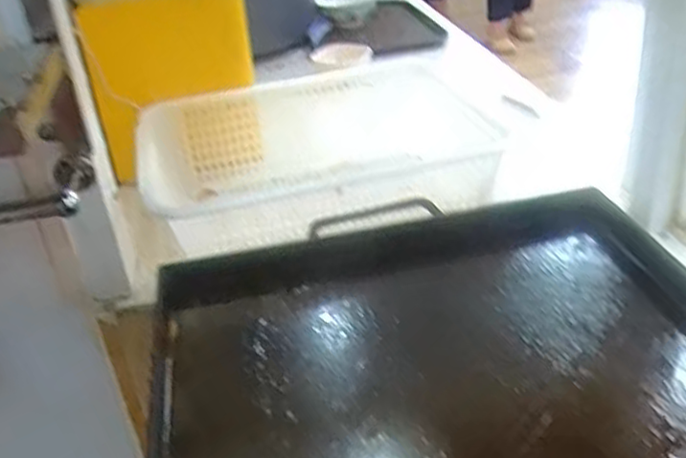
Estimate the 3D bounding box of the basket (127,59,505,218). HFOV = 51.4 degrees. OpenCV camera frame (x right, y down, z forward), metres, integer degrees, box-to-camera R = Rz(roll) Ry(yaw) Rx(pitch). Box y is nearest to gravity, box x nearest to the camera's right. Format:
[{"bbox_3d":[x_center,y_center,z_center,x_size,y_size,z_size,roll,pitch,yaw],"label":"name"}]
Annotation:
[{"bbox_3d":[-0.046,-0.137,1.077,0.497,0.173,0.154,-8,31,-4],"label":"basket"}]

